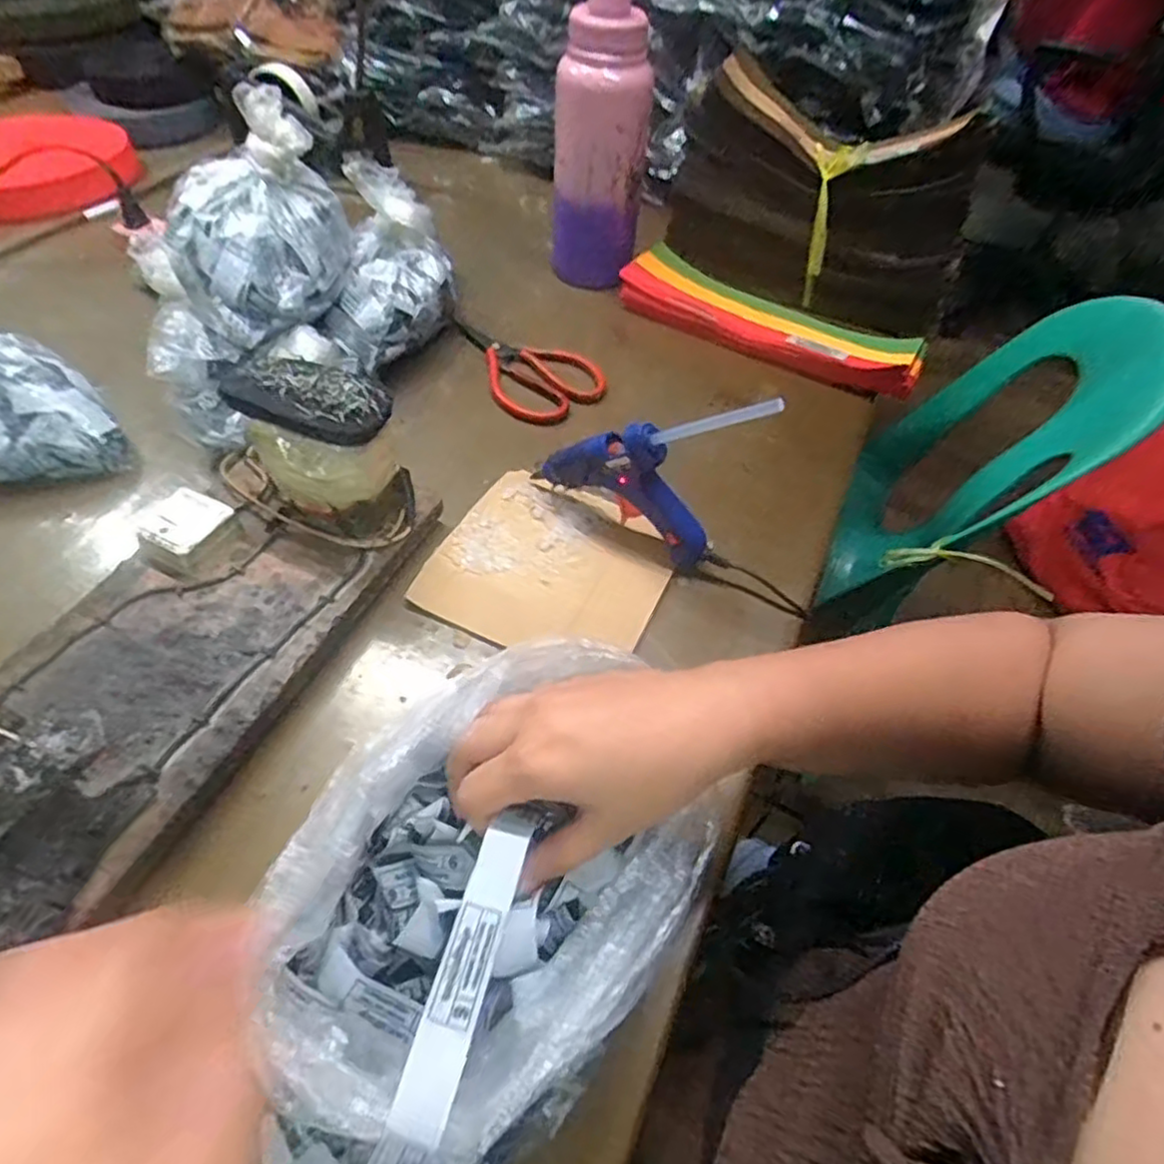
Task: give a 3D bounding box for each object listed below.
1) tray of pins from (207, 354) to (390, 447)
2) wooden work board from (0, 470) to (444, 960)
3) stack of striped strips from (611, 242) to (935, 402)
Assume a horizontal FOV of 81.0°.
[{"bbox_3d":[-0.173,-0.114,0.414,0.111,0.016,0.046,16,52,9],"label":"tray of pins"},{"bbox_3d":[-0.272,0.087,0.353,0.158,0.075,0.494,22,53,13],"label":"wooden work board"},{"bbox_3d":[0.183,-0.261,0.684,0.300,0.031,0.086,30,55,19],"label":"stack of striped strips"}]

